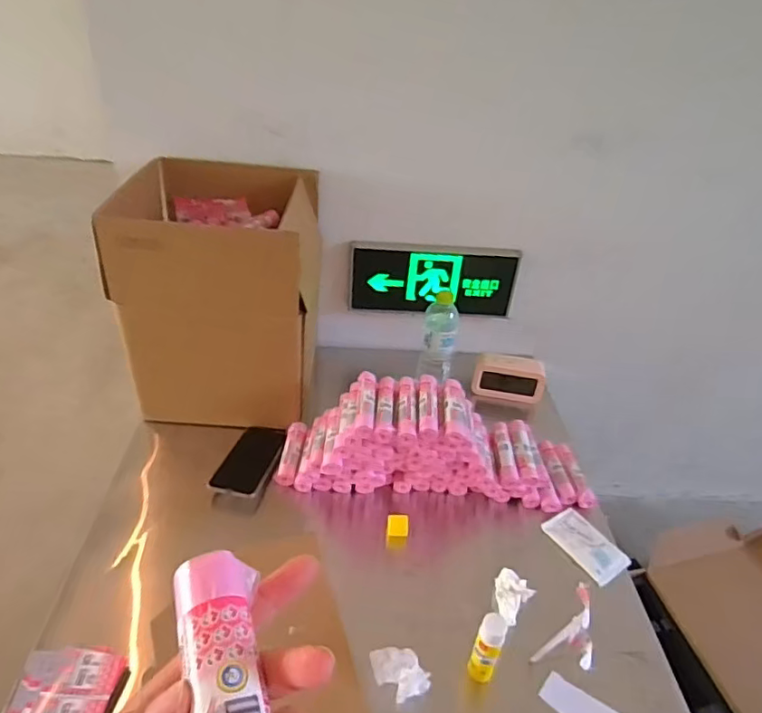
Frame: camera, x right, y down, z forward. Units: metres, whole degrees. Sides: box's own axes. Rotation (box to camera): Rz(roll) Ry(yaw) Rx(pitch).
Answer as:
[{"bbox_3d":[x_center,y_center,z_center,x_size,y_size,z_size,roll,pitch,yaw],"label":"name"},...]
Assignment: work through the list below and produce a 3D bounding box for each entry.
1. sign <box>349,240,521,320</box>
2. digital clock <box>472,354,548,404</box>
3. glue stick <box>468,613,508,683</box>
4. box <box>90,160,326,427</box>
[{"bbox_3d":[0.109,-0.153,1.121,0.338,0.156,0.024,3,35,-3],"label":"sign"},{"bbox_3d":[0.261,0.045,1.122,0.141,0.087,0.045,9,35,4],"label":"digital clock"},{"bbox_3d":[0.124,0.354,0.653,0.030,0.131,0.024,23,38,22],"label":"glue stick"},{"bbox_3d":[-0.281,-0.113,0.966,0.312,0.350,0.291,3,35,-3],"label":"box"}]

